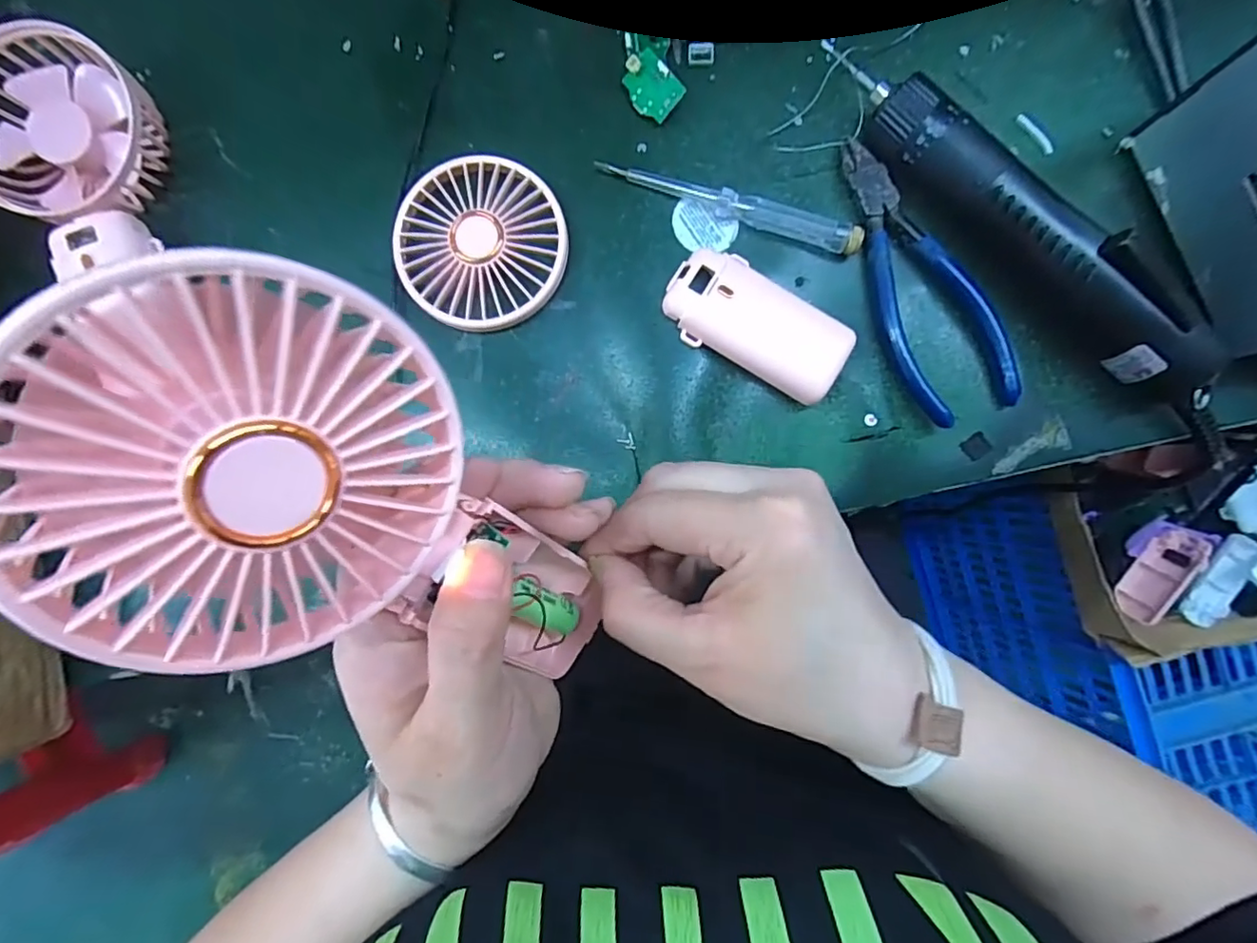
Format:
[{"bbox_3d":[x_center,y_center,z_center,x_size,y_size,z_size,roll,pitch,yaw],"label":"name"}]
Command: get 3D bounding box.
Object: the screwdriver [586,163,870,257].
[{"bbox_3d":[0.052,-0.138,0.296,0.137,0.011,0.013,19,88,2],"label":"screwdriver"}]

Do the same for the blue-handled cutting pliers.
[{"bbox_3d":[0.144,-0.097,0.295,0.050,0.014,0.149,-25,87,0],"label":"blue-handled cutting pliers"}]

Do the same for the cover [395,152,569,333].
[{"bbox_3d":[-0.076,-0.118,0.299,0.084,0.014,0.088,-25,87,0],"label":"cover"}]

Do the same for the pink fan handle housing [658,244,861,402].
[{"bbox_3d":[0.065,-0.074,0.292,0.093,0.018,0.045,31,88,3],"label":"pink fan handle housing"}]

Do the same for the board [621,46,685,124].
[{"bbox_3d":[0.011,-0.197,0.295,0.031,0.004,0.023,46,122,-2],"label":"board"}]

